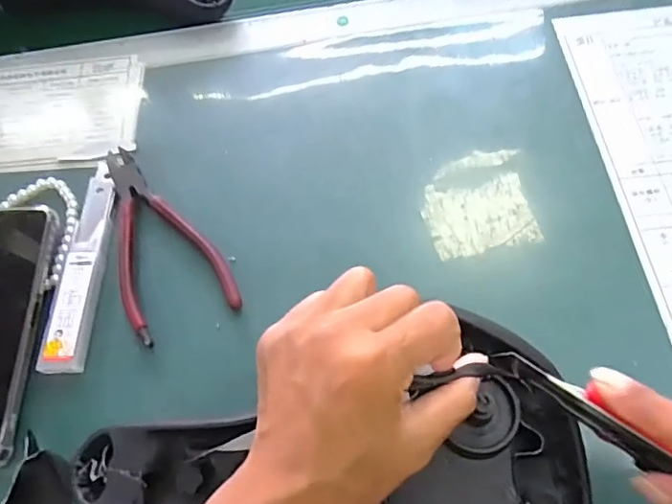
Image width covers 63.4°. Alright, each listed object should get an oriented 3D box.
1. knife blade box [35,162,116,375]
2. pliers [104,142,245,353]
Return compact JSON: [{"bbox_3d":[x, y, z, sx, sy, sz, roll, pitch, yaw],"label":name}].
[{"bbox_3d":[-0.168,0.005,0.363,0.026,0.009,0.151,-3,63,3],"label":"knife blade box"},{"bbox_3d":[-0.124,-0.015,0.375,0.068,0.008,0.155,-26,65,-9],"label":"pliers"}]

